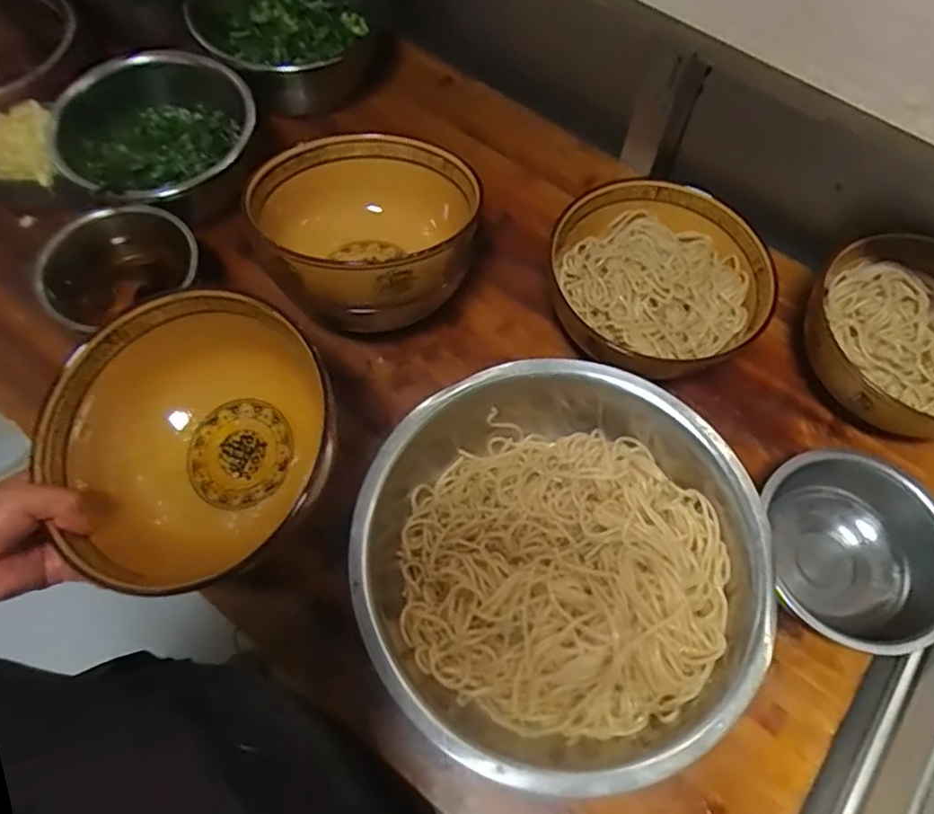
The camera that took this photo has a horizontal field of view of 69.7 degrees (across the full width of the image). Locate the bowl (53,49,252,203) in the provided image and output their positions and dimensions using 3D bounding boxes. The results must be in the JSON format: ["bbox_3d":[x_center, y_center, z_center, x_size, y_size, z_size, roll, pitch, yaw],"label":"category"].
[{"bbox_3d":[-0.309,-0.270,0.676,0.188,0.081,0.200,-21,67,-12],"label":"bowl"}]

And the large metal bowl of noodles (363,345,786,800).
[{"bbox_3d":[0.071,0.111,0.519,0.290,0.096,0.310,1,64,-2],"label":"large metal bowl of noodles"}]

